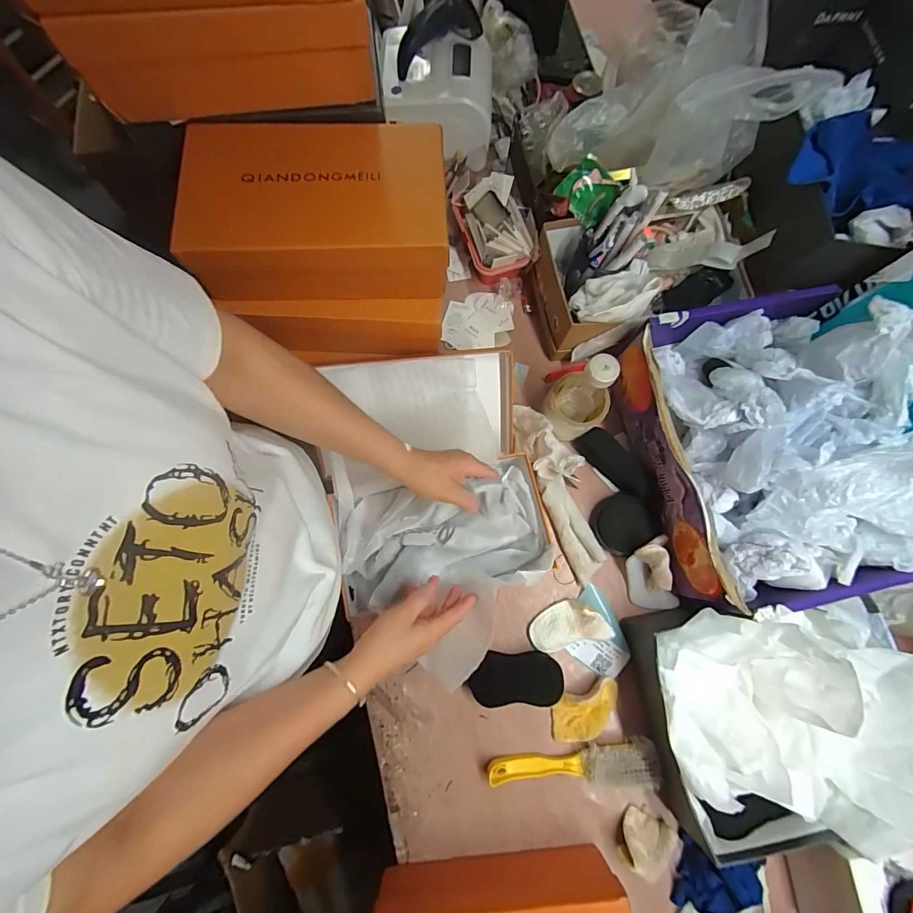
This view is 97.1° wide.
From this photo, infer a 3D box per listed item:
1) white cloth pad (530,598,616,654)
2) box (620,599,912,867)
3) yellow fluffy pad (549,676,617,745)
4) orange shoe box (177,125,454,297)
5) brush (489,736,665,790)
[{"bbox_3d":[0.164,0.249,0.589,0.109,0.032,0.059,-15,78,-5],"label":"white cloth pad"},{"bbox_3d":[0.435,0.324,0.493,0.356,0.161,0.265,-4,77,-2],"label":"box"},{"bbox_3d":[0.182,0.357,0.561,0.105,0.028,0.063,-17,78,-5],"label":"yellow fluffy pad"},{"bbox_3d":[-0.158,-0.287,0.479,0.280,0.089,0.172,-5,77,-2],"label":"orange shoe box"},{"bbox_3d":[0.157,0.423,0.541,0.224,0.035,0.051,-4,77,-2],"label":"brush"}]

